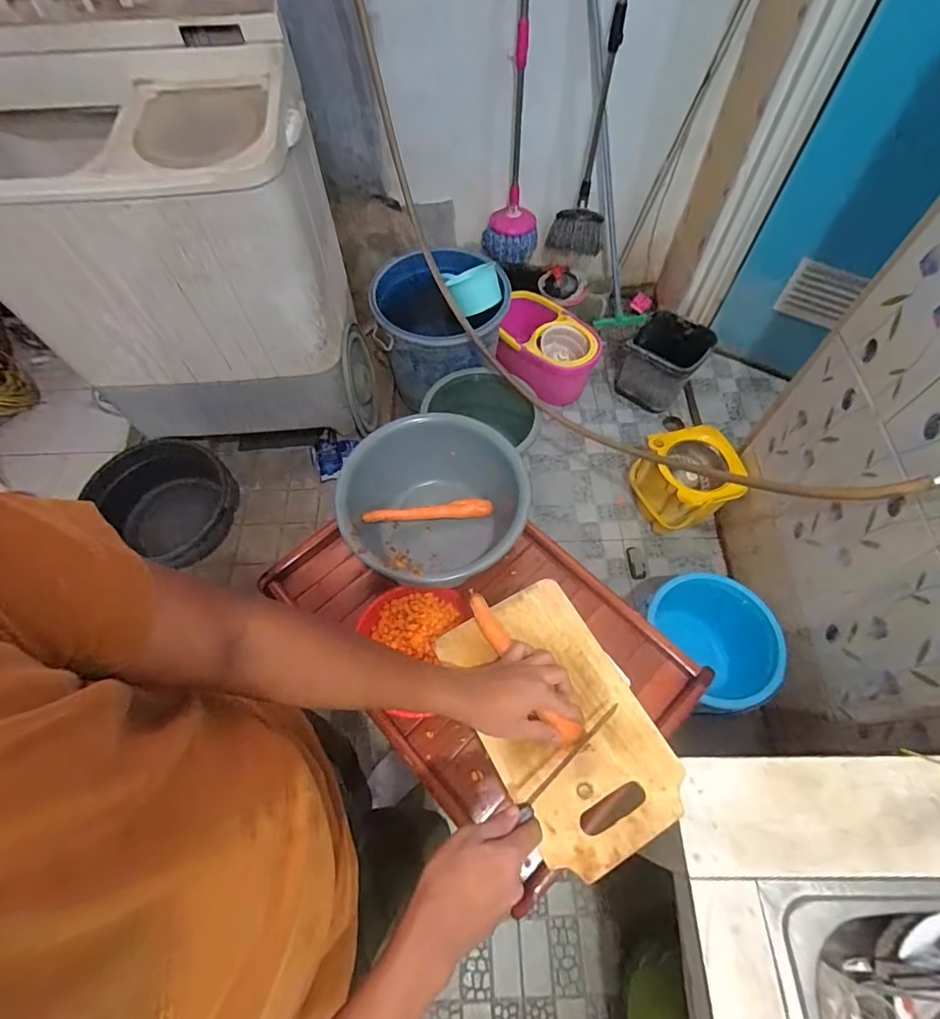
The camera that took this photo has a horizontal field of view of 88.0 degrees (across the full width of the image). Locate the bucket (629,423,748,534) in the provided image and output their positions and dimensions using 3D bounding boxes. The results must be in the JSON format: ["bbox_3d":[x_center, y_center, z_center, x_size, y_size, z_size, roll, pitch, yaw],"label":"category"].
[{"bbox_3d":[0.653,-0.077,1.467,0.239,0.252,0.240,-1,62,1],"label":"bucket"}]

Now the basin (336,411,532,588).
[{"bbox_3d":[-0.062,0.000,0.849,0.274,0.160,0.307,23,65,13],"label":"basin"}]

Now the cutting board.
[{"bbox_3d":[0.102,0.238,0.565,0.177,0.018,0.291,-27,65,-12],"label":"cutting board"}]

